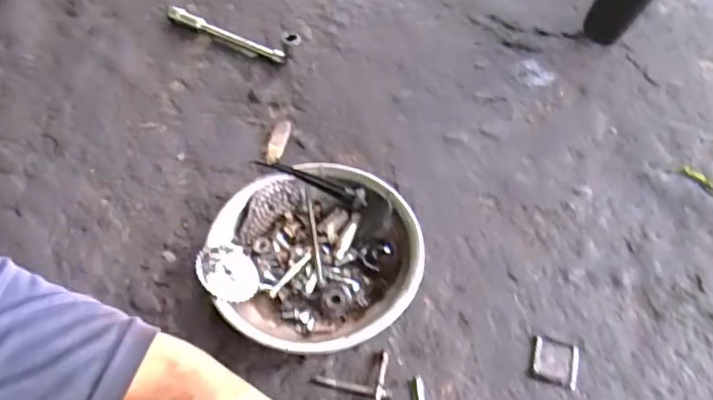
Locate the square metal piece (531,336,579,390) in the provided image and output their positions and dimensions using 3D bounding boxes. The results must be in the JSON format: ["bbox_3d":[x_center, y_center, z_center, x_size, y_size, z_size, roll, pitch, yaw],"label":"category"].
[{"bbox_3d":[0.183,0.149,0.530,0.041,0.005,0.044,12,53,11],"label":"square metal piece"}]

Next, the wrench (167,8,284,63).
[{"bbox_3d":[-0.185,-0.238,0.823,0.201,0.024,0.023,25,56,19],"label":"wrench"}]

